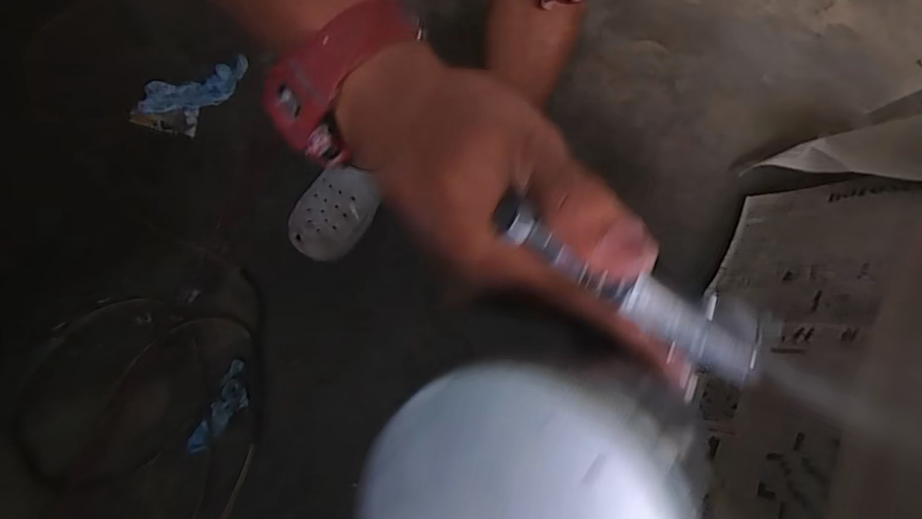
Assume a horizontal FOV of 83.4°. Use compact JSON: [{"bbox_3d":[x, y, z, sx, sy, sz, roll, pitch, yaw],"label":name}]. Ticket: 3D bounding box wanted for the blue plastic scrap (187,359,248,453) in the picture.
[{"bbox_3d":[-0.337,0.210,0.737,0.052,0.022,0.132,18,67,5],"label":"blue plastic scrap"}]

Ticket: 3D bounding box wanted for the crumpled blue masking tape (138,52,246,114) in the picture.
[{"bbox_3d":[-0.508,-0.331,0.986,0.203,0.021,0.086,-19,69,-11],"label":"crumpled blue masking tape"}]

